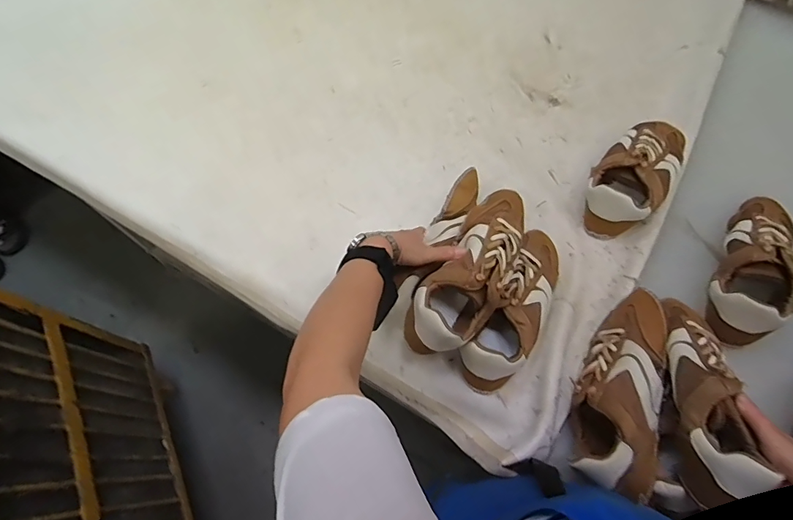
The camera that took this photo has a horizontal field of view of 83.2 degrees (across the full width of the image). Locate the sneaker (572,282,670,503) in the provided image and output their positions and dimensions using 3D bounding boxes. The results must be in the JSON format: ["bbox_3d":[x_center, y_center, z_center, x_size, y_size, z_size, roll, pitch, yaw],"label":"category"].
[{"bbox_3d":[0.266,0.147,0.536,0.081,0.079,0.233,12,67,9],"label":"sneaker"}]

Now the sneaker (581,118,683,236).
[{"bbox_3d":[0.368,-0.134,0.678,0.103,0.067,0.234,41,74,19],"label":"sneaker"}]

